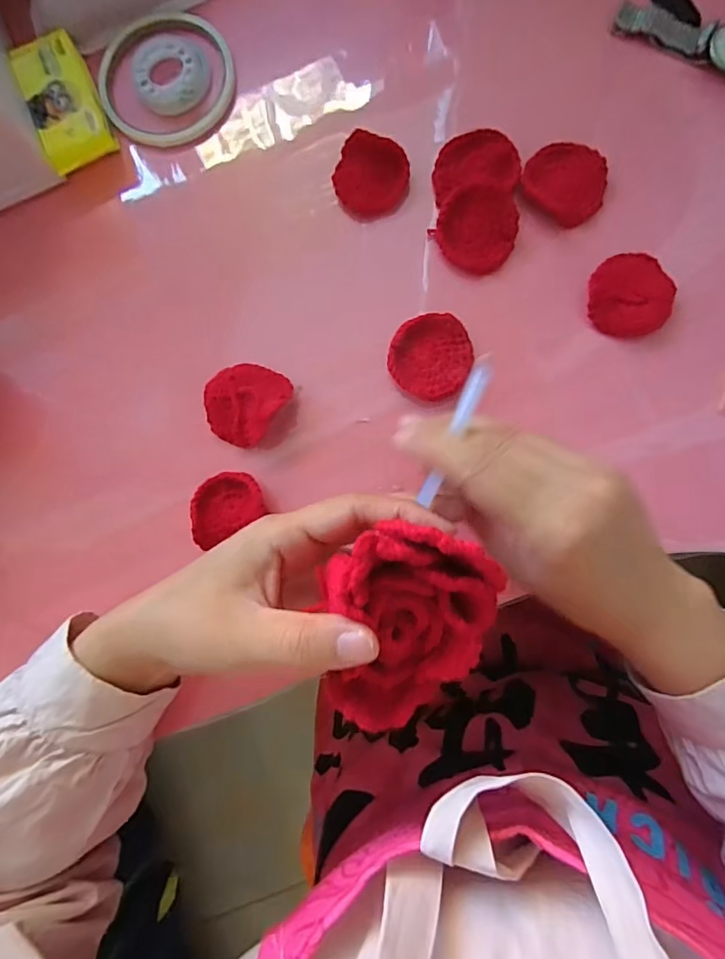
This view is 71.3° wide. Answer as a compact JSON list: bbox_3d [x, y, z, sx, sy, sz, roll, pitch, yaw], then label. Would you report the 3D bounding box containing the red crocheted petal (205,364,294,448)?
[{"bbox_3d":[-0.072,-0.047,0.301,0.044,0.016,0.049,34,88,6],"label":"red crocheted petal"}]

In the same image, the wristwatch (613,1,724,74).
[{"bbox_3d":[0.209,-0.259,0.301,0.115,0.009,0.024,29,88,6],"label":"wristwatch"}]

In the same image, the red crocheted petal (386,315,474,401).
[{"bbox_3d":[0.040,-0.072,0.298,0.047,0.006,0.050,0,85,4],"label":"red crocheted petal"}]

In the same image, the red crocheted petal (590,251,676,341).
[{"bbox_3d":[0.157,-0.108,0.294,0.047,0.008,0.049,0,85,4],"label":"red crocheted petal"}]

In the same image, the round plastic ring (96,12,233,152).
[{"bbox_3d":[-0.126,-0.256,0.326,0.086,0.019,0.077,-31,83,1],"label":"round plastic ring"}]

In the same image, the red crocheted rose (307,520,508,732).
[{"bbox_3d":[0.015,0.058,0.194,0.065,0.033,0.079,17,86,6],"label":"red crocheted rose"}]

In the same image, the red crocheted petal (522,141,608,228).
[{"bbox_3d":[0.121,-0.178,0.302,0.048,0.009,0.045,0,85,4],"label":"red crocheted petal"}]

